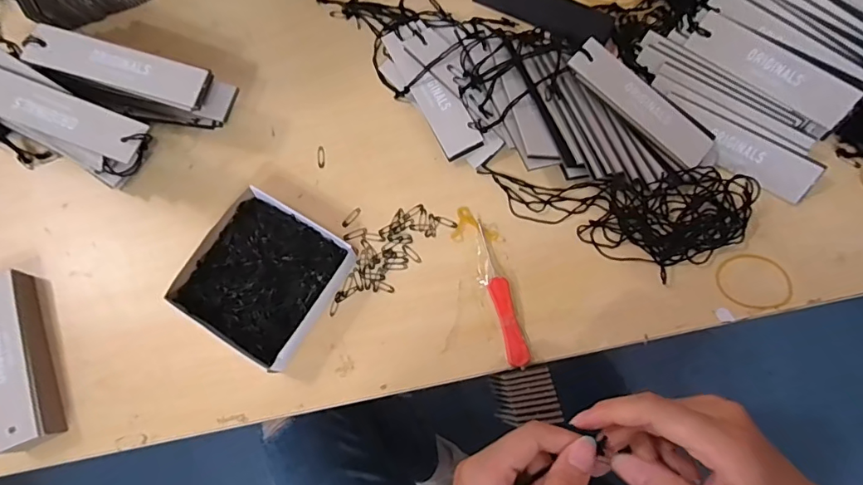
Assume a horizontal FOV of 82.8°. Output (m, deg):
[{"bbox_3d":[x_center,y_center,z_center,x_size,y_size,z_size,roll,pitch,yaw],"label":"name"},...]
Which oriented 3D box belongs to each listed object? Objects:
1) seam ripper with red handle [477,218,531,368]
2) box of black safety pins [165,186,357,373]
[{"bbox_3d":[0.051,0.036,0.366,0.015,0.006,0.111,-14,73,-3],"label":"seam ripper with red handle"},{"bbox_3d":[-0.125,0.026,0.366,0.101,0.023,0.105,28,75,9],"label":"box of black safety pins"}]

